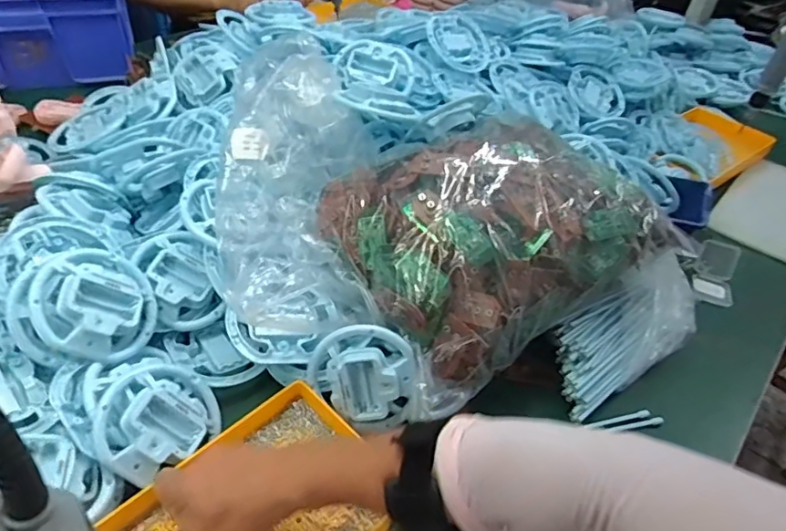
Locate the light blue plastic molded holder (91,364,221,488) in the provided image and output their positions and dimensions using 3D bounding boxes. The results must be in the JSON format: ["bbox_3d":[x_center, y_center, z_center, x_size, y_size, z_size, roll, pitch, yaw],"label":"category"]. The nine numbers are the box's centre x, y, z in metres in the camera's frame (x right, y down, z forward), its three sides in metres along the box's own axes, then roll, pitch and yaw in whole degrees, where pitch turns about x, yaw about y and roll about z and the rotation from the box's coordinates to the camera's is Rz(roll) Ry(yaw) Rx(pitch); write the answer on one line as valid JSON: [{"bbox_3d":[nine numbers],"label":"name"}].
[{"bbox_3d":[-0.200,0.127,0.462,0.084,0.035,0.097,52,27,0],"label":"light blue plastic molded holder"}]

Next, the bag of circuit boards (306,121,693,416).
[{"bbox_3d":[0.105,-0.046,0.577,0.331,0.125,0.248,-24,52,-30],"label":"bag of circuit boards"}]

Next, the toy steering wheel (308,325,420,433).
[{"bbox_3d":[-0.027,0.104,0.496,0.098,0.099,0.030,3,6,-1],"label":"toy steering wheel"}]

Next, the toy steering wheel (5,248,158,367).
[{"bbox_3d":[-0.274,0.036,0.489,0.111,0.053,0.107,-30,96,-53],"label":"toy steering wheel"}]

